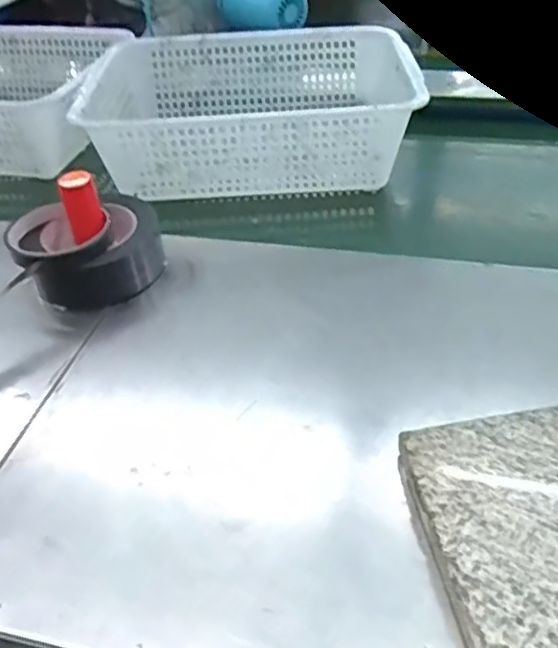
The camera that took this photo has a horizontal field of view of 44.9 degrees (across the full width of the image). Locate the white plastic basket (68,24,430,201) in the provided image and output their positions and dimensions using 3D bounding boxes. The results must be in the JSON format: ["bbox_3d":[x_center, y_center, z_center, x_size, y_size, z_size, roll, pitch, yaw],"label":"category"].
[{"bbox_3d":[-0.037,-0.277,0.863,0.397,0.117,0.302,-6,39,-2],"label":"white plastic basket"}]

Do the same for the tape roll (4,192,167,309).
[{"bbox_3d":[-0.177,-0.073,0.638,0.128,0.053,0.128,-3,42,3],"label":"tape roll"}]

